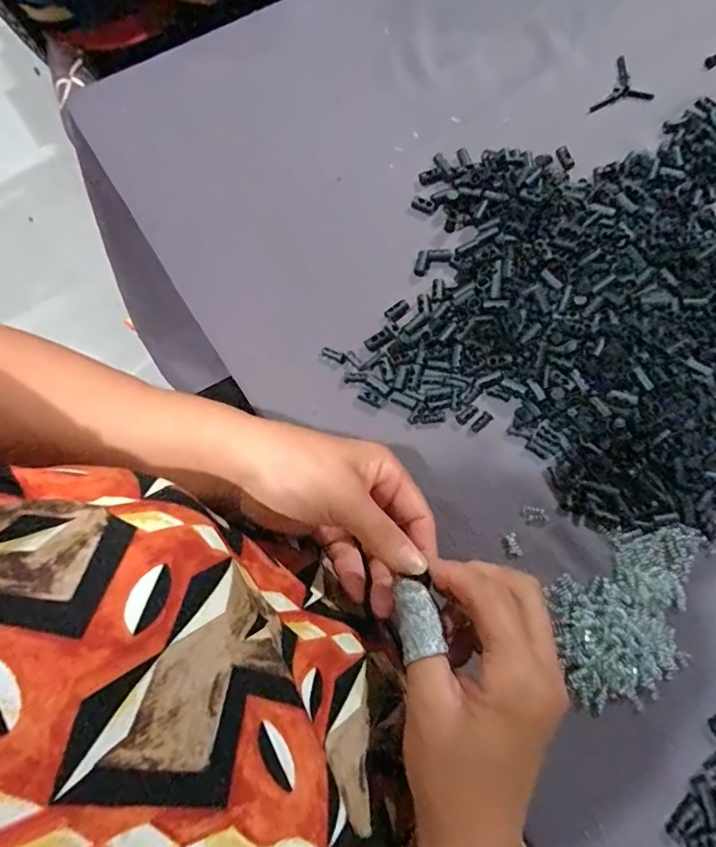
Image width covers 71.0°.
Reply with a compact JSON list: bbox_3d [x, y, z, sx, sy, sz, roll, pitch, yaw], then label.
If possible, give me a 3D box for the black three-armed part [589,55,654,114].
[{"bbox_3d":[0.236,-0.289,0.438,0.042,0.004,0.073,29,74,7],"label":"black three-armed part"}]

